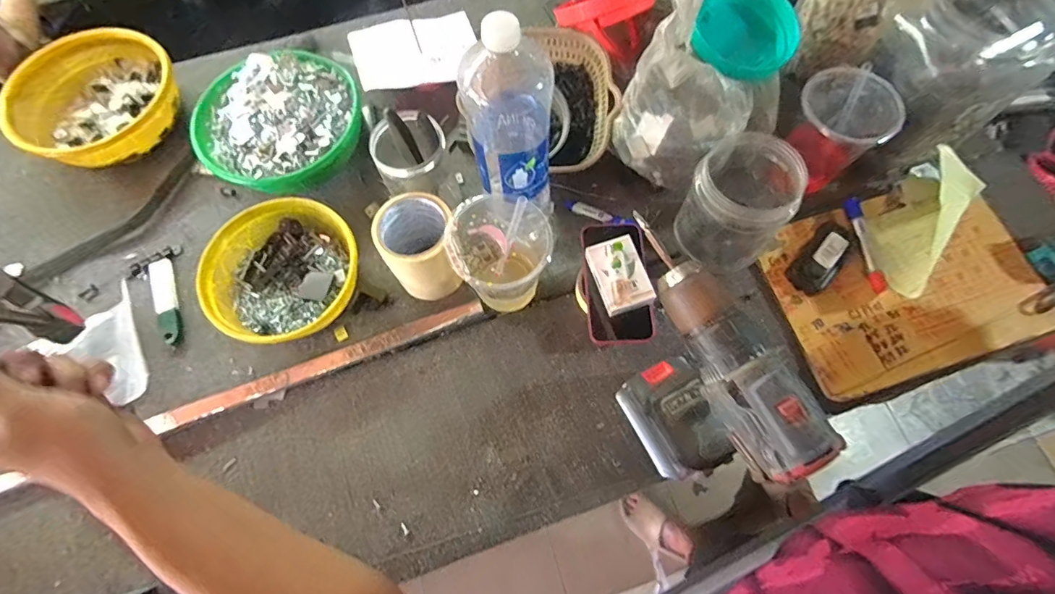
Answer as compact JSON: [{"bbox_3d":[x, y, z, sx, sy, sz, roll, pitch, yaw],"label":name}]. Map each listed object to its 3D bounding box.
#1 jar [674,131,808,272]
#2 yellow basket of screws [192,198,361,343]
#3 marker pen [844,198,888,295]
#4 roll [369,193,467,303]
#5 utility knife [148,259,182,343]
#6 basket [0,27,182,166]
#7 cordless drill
[{"bbox_3d":[0.259,-0.112,0.587,0.114,0.141,0.121,-1,71,1],"label":"jar"},{"bbox_3d":[-0.316,-0.030,0.607,0.187,0.059,0.181,6,71,4],"label":"yellow basket of screws"},{"bbox_3d":[0.454,-0.071,0.627,0.019,0.022,0.130,-8,71,-1],"label":"marker pen"},{"bbox_3d":[-0.131,-0.061,0.587,0.089,0.109,0.101,-19,71,-5],"label":"roll"},{"bbox_3d":[-0.488,0.002,0.630,0.029,0.017,0.129,-28,72,-8],"label":"utility knife"},{"bbox_3d":[-0.653,-0.296,0.713,0.223,0.081,0.218,-1,71,1],"label":"basket"},{"bbox_3d":[0.132,0.081,0.444,0.069,0.287,0.181,-28,72,-9],"label":"cordless drill"}]

